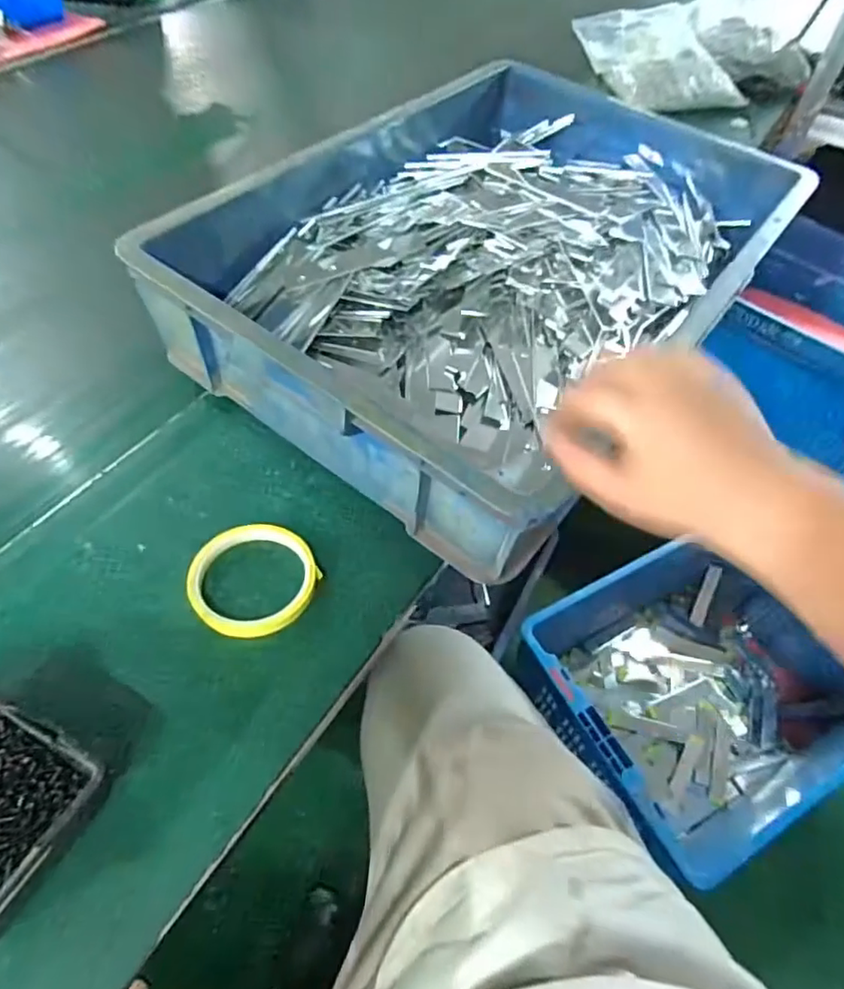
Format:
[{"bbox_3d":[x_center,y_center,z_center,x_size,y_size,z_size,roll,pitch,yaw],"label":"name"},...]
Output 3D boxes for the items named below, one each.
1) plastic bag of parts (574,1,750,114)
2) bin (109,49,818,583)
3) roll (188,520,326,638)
[{"bbox_3d":[0.422,-0.775,1.050,0.202,0.076,0.289,-14,56,-13],"label":"plastic bag of parts"},{"bbox_3d":[0.085,-0.240,0.609,0.413,0.129,0.605,34,59,20],"label":"bin"},{"bbox_3d":[-0.128,0.064,0.450,0.089,0.023,0.091,1,54,-2],"label":"roll"}]

